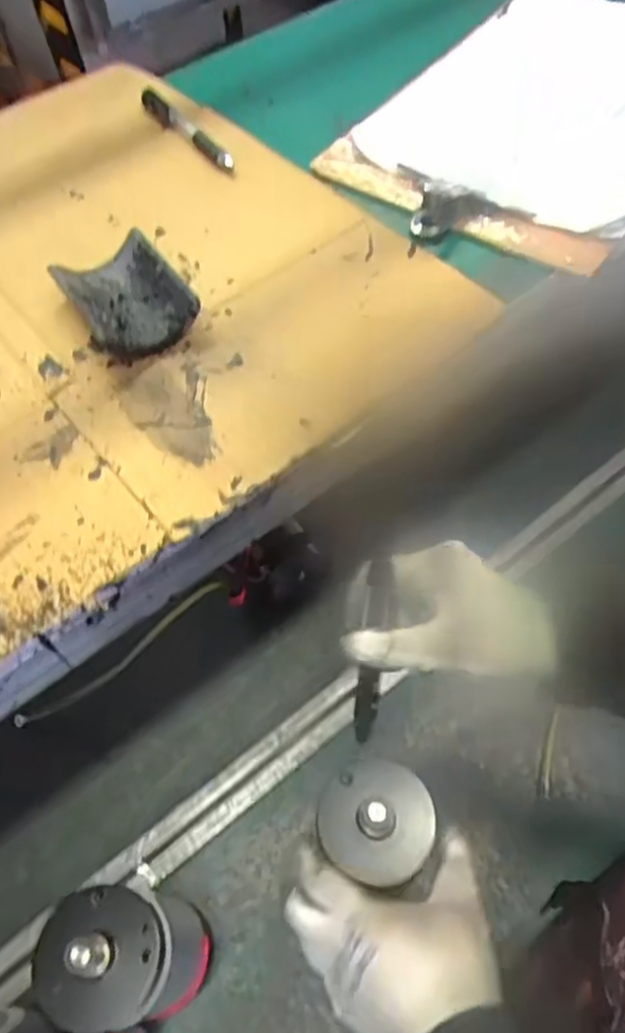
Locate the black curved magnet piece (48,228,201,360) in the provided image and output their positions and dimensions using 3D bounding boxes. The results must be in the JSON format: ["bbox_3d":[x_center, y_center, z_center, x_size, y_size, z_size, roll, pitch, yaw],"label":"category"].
[{"bbox_3d":[-0.124,-0.146,0.463,0.067,0.025,0.104,-28,57,-15],"label":"black curved magnet piece"}]

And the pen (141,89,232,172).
[{"bbox_3d":[-0.111,-0.344,0.623,0.016,0.015,0.166,-31,58,-16],"label":"pen"}]

